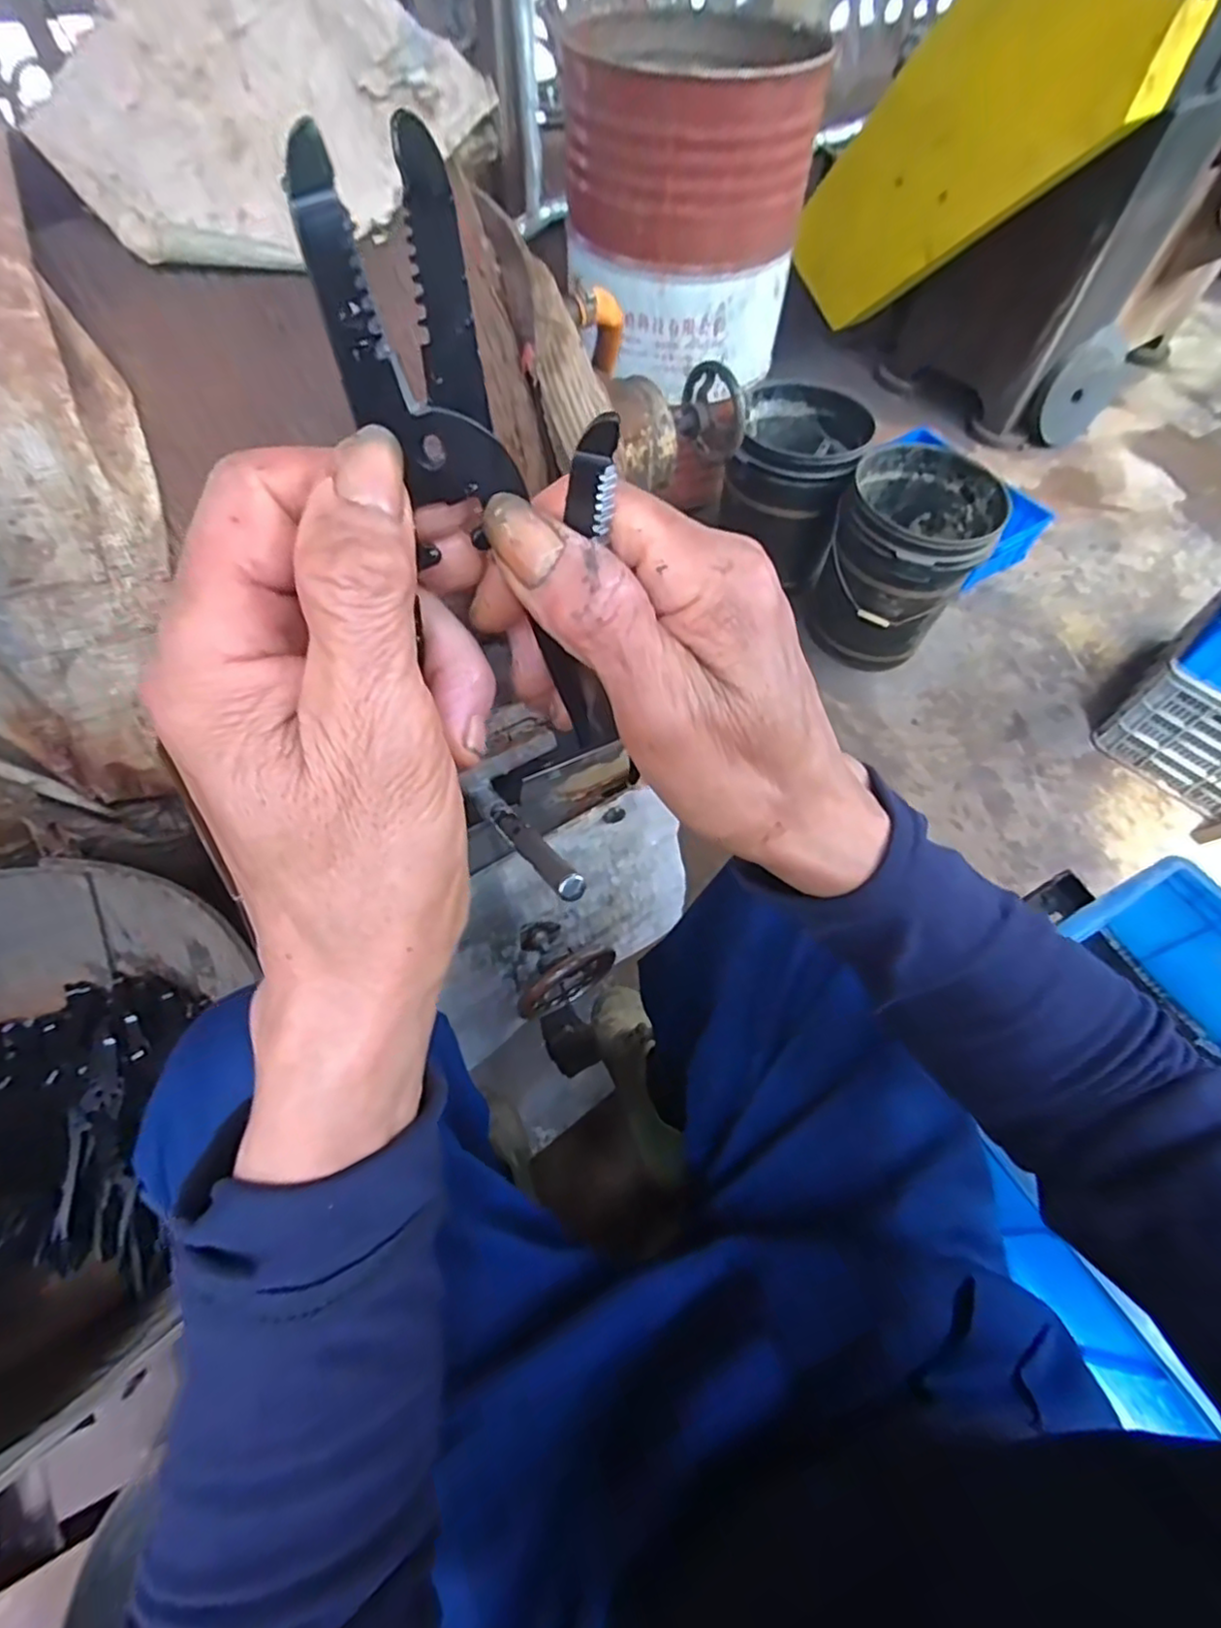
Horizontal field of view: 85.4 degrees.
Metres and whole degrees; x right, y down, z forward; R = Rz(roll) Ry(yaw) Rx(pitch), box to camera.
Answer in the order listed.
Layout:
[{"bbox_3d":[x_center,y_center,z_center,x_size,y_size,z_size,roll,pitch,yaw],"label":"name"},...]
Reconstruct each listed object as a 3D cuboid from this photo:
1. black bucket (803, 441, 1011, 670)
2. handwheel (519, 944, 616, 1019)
[{"bbox_3d":[0.717,-0.633,1.687,0.335,0.402,0.360,1,60,-2],"label":"black bucket"},{"bbox_3d":[-0.045,0.174,0.686,0.107,0.106,0.020,-25,64,-16],"label":"handwheel"}]

